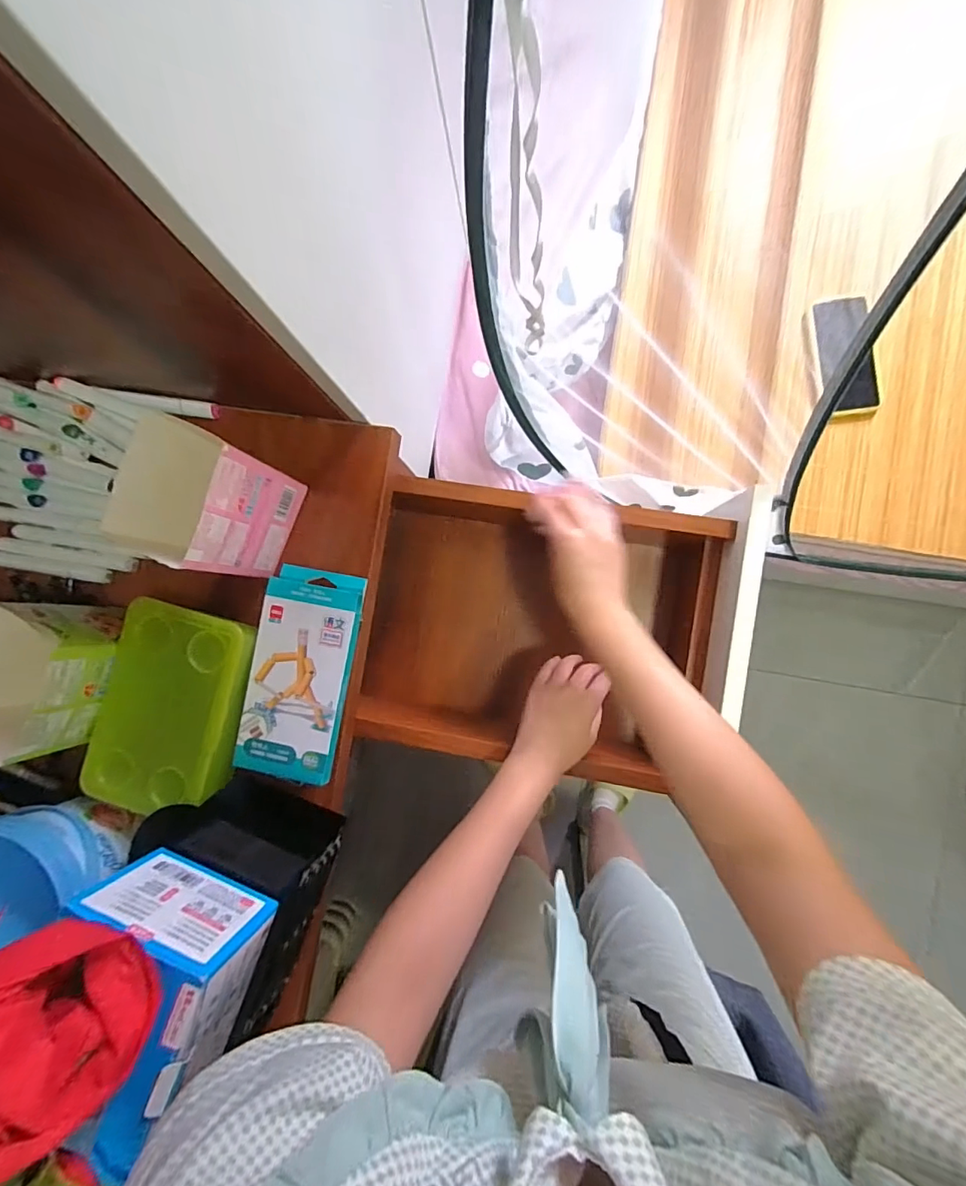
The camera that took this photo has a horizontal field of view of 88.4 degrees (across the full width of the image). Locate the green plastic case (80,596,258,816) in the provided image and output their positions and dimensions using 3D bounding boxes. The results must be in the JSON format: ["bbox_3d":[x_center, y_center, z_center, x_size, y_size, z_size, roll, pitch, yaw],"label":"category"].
[{"bbox_3d":[-0.261,0.098,0.416,0.110,0.044,0.173,15,89,6],"label":"green plastic case"}]

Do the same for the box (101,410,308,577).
[{"bbox_3d":[-0.223,-0.071,0.413,0.077,0.120,0.114,21,90,6],"label":"box"}]

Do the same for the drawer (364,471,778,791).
[{"bbox_3d":[0.054,0.037,0.551,0.394,0.152,0.274,9,89,6],"label":"drawer"}]

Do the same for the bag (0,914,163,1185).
[{"bbox_3d":[-0.243,0.235,0.262,0.106,0.072,0.093,44,92,5],"label":"bag"}]

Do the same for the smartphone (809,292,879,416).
[{"bbox_3d":[0.515,-0.336,0.707,0.080,0.017,0.167,-7,87,5],"label":"smartphone"}]

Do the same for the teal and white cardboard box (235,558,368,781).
[{"bbox_3d":[-0.160,0.071,0.440,0.085,0.026,0.181,10,89,6],"label":"teal and white cardboard box"}]

